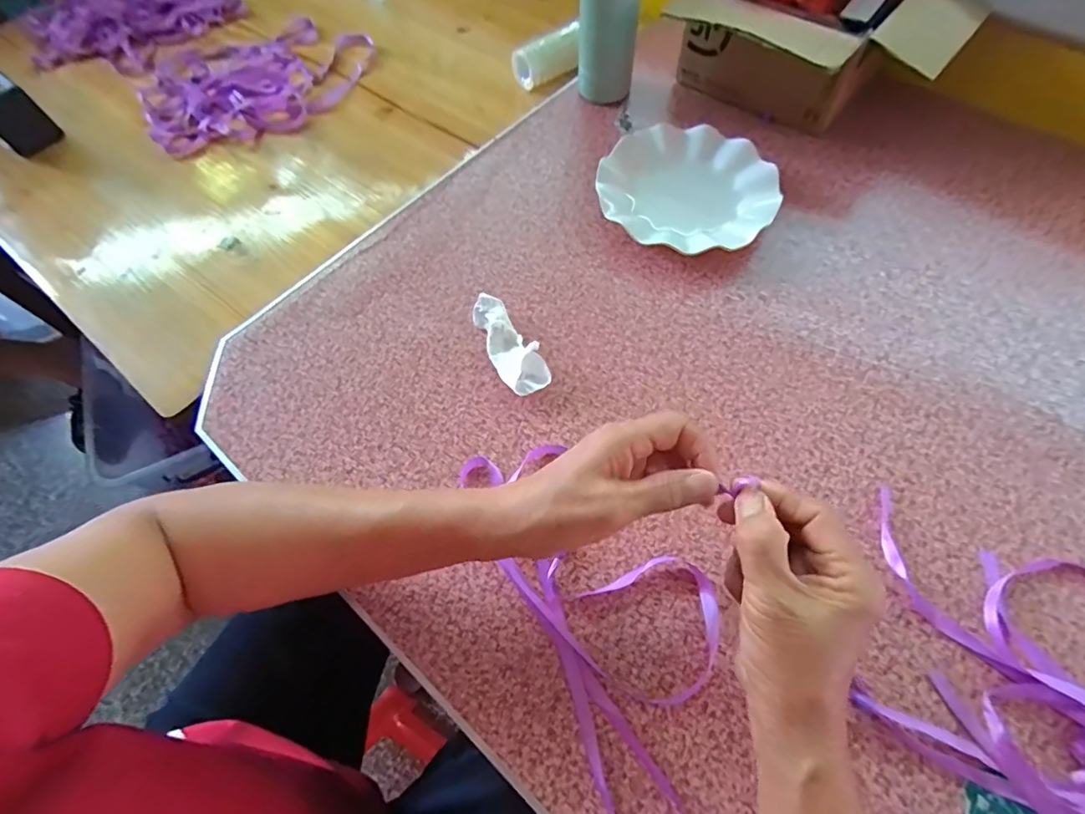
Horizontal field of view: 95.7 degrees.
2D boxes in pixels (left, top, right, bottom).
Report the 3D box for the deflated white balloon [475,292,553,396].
[{"bbox_3d":[-0.032,-0.056,0.444,0.037,0.023,0.106,-27,65,-11],"label":"deflated white balloon"}]

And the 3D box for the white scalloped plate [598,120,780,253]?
[{"bbox_3d":[0.152,-0.229,0.521,0.176,0.026,0.177,-1,63,2],"label":"white scalloped plate"}]

